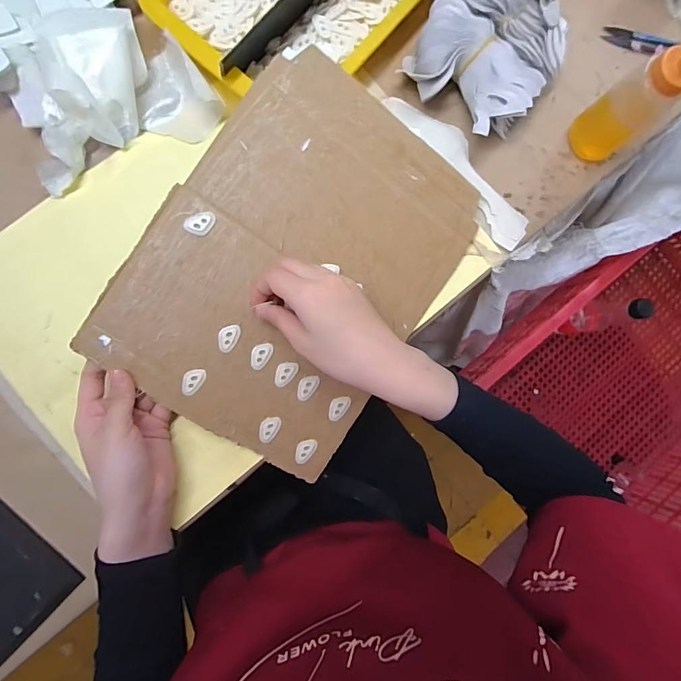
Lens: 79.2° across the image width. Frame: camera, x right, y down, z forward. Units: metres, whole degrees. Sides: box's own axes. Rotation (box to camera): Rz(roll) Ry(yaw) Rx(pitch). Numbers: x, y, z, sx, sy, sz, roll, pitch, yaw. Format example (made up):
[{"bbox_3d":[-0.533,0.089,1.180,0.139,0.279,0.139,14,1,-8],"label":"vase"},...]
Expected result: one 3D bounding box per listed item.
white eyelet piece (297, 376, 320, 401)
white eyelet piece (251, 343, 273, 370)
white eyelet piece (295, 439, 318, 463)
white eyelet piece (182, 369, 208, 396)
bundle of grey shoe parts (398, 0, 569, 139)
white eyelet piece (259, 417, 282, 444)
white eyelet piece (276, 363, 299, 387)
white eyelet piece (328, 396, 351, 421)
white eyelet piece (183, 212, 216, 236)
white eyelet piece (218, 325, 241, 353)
[{"bbox_3d":[-0.030,0.044,0.378,0.016,0.004,0.025,21,85,-4],"label":"white eyelet piece"},{"bbox_3d":[-0.071,0.013,0.365,0.015,0.004,0.025,28,84,-3],"label":"white eyelet piece"},{"bbox_3d":[-0.033,0.102,0.383,0.016,0.004,0.025,38,84,-2],"label":"white eyelet piece"},{"bbox_3d":[-0.128,0.035,0.355,0.015,0.004,0.026,32,84,-3],"label":"white eyelet piece"},{"bbox_3d":[0.144,-0.292,0.387,0.143,0.070,0.164,36,84,-2],"label":"bundle of grey shoe parts"},{"bbox_3d":[-0.065,0.081,0.374,0.017,0.005,0.025,29,84,-3],"label":"white eyelet piece"},{"bbox_3d":[-0.049,0.031,0.372,0.018,0.004,0.024,18,85,-4],"label":"white eyelet piece"},{"bbox_3d":[-0.002,0.063,0.388,0.017,0.004,0.026,33,84,-2],"label":"white eyelet piece"},{"bbox_3d":[-0.116,-0.098,0.344,0.017,0.007,0.026,45,84,-1],"label":"white eyelet piece"},{"bbox_3d":[-0.098,-0.002,0.358,0.016,0.004,0.025,22,84,-4],"label":"white eyelet piece"}]

